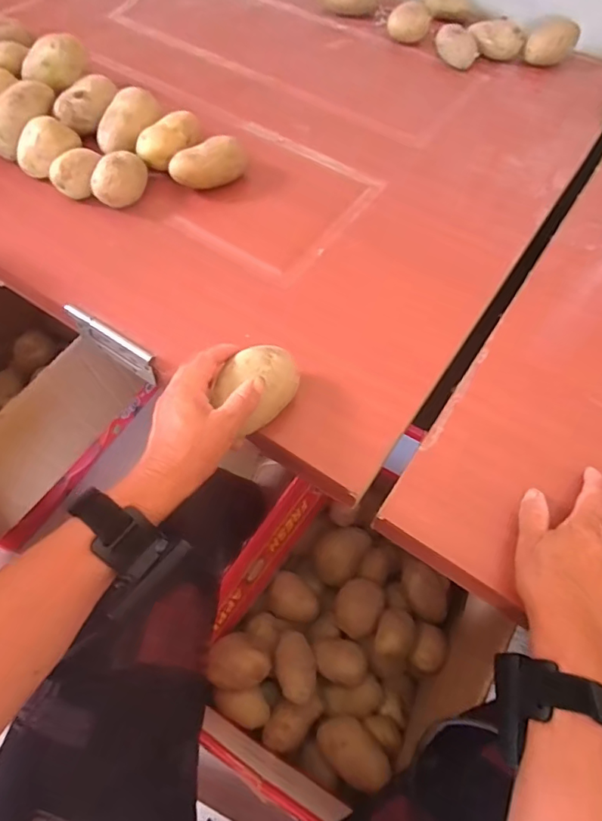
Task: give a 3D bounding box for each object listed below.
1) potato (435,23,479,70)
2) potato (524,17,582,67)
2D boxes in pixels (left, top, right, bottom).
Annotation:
[{"bbox_3d":[0.215,-0.503,0.717,0.057,0.033,0.059,10,62,3],"label":"potato"},{"bbox_3d":[0.343,-0.504,0.707,0.060,0.038,0.045,24,64,10],"label":"potato"}]

